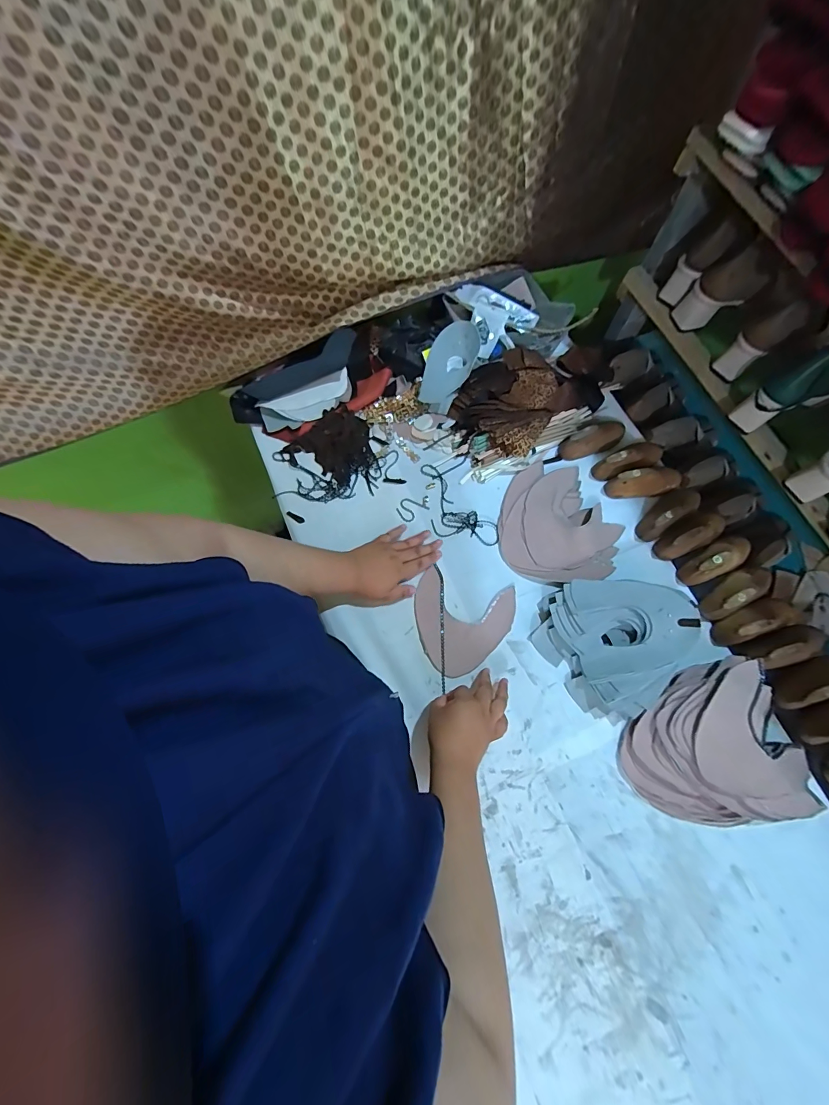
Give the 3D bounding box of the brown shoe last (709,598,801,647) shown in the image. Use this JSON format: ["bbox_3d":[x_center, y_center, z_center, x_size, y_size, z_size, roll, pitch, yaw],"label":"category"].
[{"bbox_3d":[0.552,0.108,0.623,0.137,0.055,0.053,-18,72,-6],"label":"brown shoe last"}]

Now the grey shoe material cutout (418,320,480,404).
[{"bbox_3d":[0.066,-0.359,0.748,0.082,0.013,0.162,25,98,-15],"label":"grey shoe material cutout"}]

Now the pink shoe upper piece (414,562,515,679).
[{"bbox_3d":[0.075,0.120,0.643,0.160,0.006,0.156,13,74,5],"label":"pink shoe upper piece"}]

